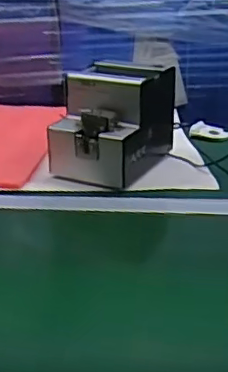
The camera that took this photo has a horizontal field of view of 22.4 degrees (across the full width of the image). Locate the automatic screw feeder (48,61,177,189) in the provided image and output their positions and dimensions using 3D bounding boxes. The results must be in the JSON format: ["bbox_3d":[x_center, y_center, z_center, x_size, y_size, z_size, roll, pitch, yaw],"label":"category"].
[{"bbox_3d":[0.000,-0.101,0.880,0.129,0.140,0.179,12,26,23],"label":"automatic screw feeder"}]

